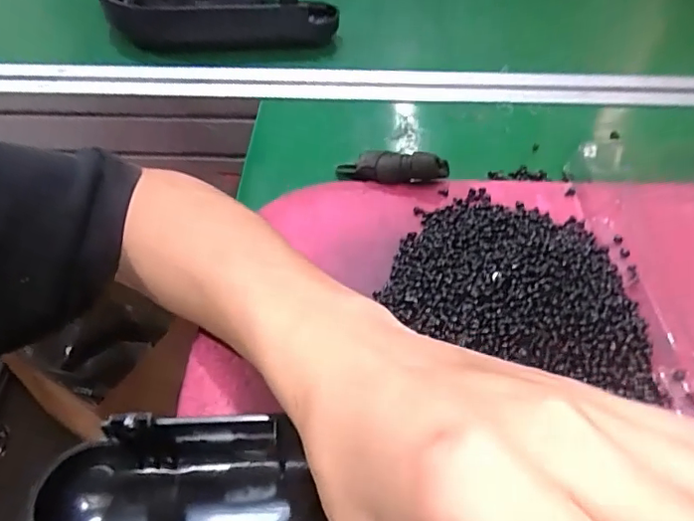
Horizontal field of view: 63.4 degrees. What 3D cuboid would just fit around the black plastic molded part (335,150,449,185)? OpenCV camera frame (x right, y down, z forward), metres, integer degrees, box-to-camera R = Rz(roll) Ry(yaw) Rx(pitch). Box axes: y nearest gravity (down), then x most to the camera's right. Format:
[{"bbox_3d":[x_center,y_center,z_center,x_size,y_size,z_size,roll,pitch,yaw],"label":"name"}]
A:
[{"bbox_3d":[0.027,-0.059,0.359,0.071,0.022,0.012,1,48,21],"label":"black plastic molded part"}]

